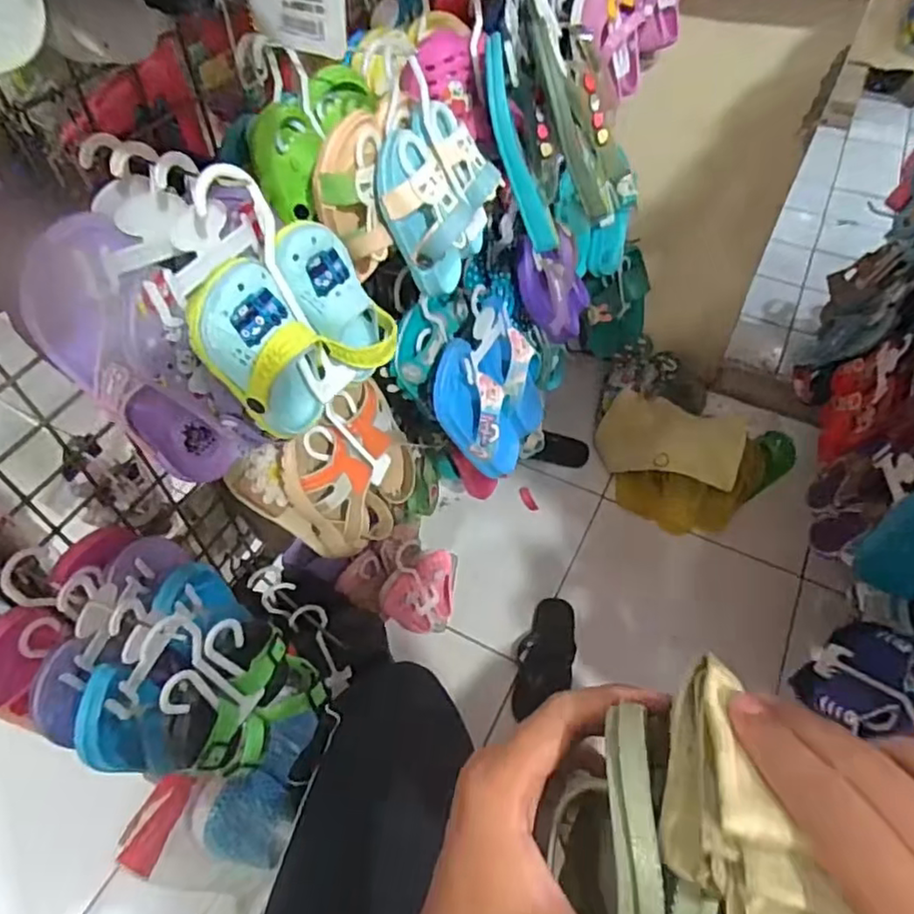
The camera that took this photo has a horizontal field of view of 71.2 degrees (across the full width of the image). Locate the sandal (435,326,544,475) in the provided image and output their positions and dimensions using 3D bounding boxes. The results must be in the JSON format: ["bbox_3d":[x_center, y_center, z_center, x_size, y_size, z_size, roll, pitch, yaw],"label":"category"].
[{"bbox_3d":[0.042,-0.071,0.769,0.070,0.196,0.152,16,60,43],"label":"sandal"}]

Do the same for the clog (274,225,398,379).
[{"bbox_3d":[-0.077,-0.105,0.434,0.042,0.113,0.051,2,45,41],"label":"clog"}]

